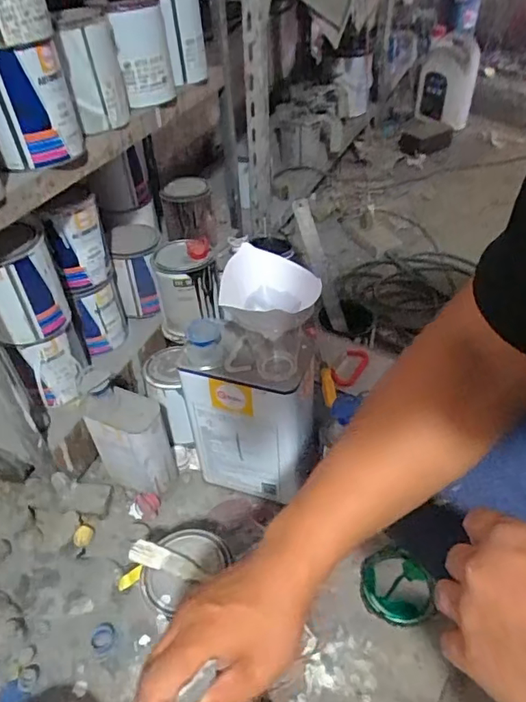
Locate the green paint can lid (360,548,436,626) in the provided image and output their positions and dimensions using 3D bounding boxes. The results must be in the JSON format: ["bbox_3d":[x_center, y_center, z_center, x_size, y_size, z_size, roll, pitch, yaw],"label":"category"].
[{"bbox_3d":[0.173,0.304,0.664,0.089,0.026,0.084,-2,42,2],"label":"green paint can lid"}]

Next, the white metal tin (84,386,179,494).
[{"bbox_3d":[-0.189,0.134,0.759,0.118,0.191,0.063,15,46,21],"label":"white metal tin"}]

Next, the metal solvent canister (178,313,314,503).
[{"bbox_3d":[-0.010,0.081,0.714,0.167,0.260,0.108,11,44,16],"label":"metal solvent canister"}]

